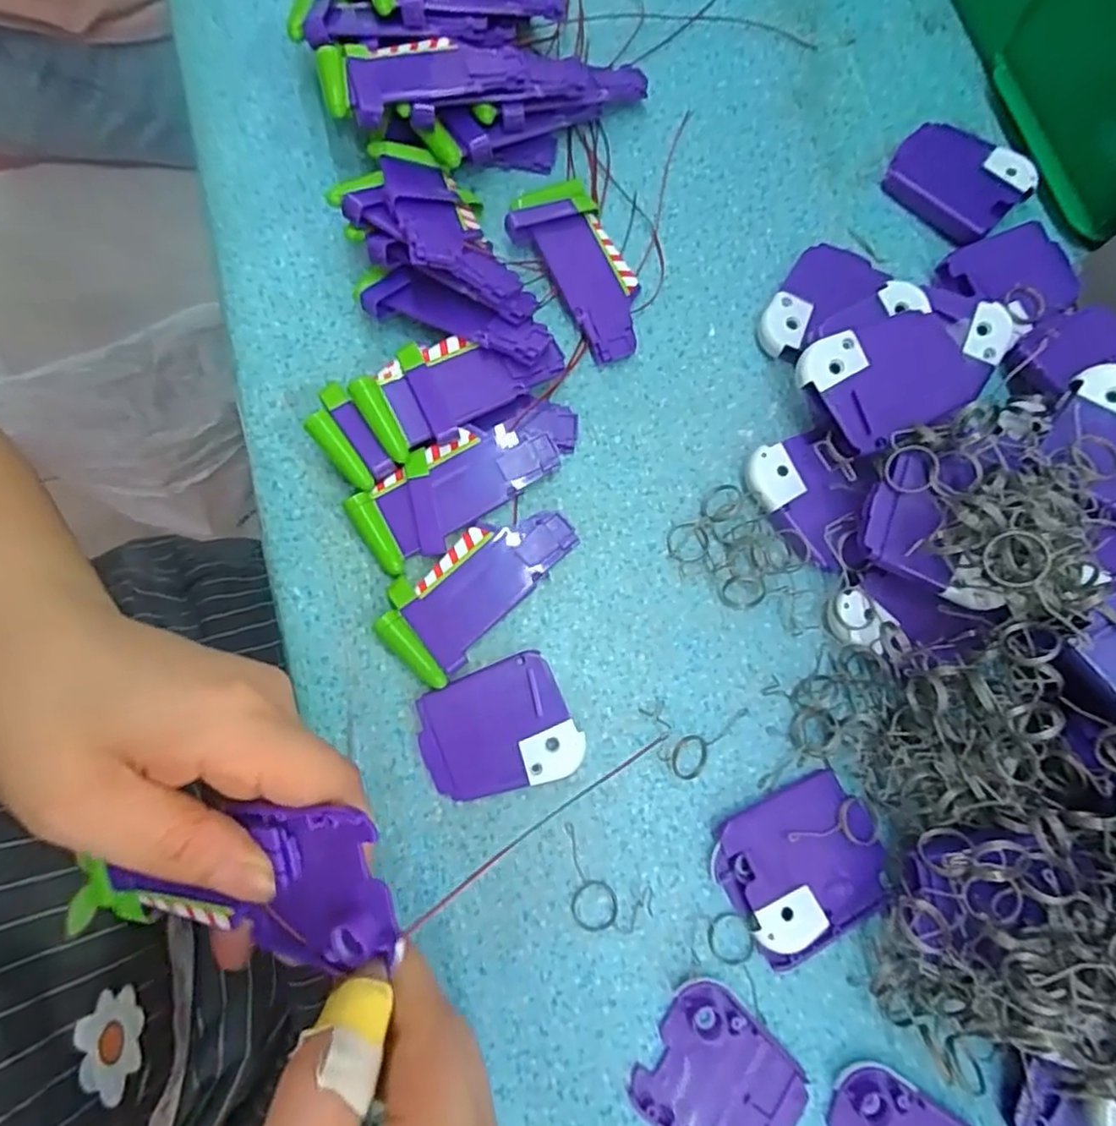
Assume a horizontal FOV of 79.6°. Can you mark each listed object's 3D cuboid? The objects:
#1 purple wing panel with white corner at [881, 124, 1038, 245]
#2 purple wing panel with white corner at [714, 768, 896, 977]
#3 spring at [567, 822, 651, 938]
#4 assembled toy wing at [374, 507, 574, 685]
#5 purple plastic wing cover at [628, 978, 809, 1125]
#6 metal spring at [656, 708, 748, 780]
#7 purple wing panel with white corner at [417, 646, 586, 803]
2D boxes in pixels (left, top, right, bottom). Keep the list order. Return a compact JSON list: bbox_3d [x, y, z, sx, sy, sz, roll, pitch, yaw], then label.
[{"bbox_3d":[0.196,-0.189,0.330,0.061,0.014,0.047,40,81,6],"label":"purple wing panel with white corner"},{"bbox_3d":[0.098,0.121,0.266,0.064,0.013,0.058,-24,81,-6],"label":"purple wing panel with white corner"},{"bbox_3d":[0.015,0.131,0.267,0.046,0.004,0.028,37,81,6],"label":"spring"},{"bbox_3d":[-0.035,0.007,0.286,0.041,0.010,0.087,42,81,6],"label":"assembled toy wing"},{"bbox_3d":[0.063,0.197,0.254,0.060,0.004,0.053,34,80,5],"label":"purple plastic wing cover"},{"bbox_3d":[0.064,0.077,0.280,0.043,0.004,0.016,-24,81,-6],"label":"metal spring"},{"bbox_3d":[-0.025,0.070,0.277,0.061,0.006,0.051,-22,80,-5],"label":"purple wing panel with white corner"}]

